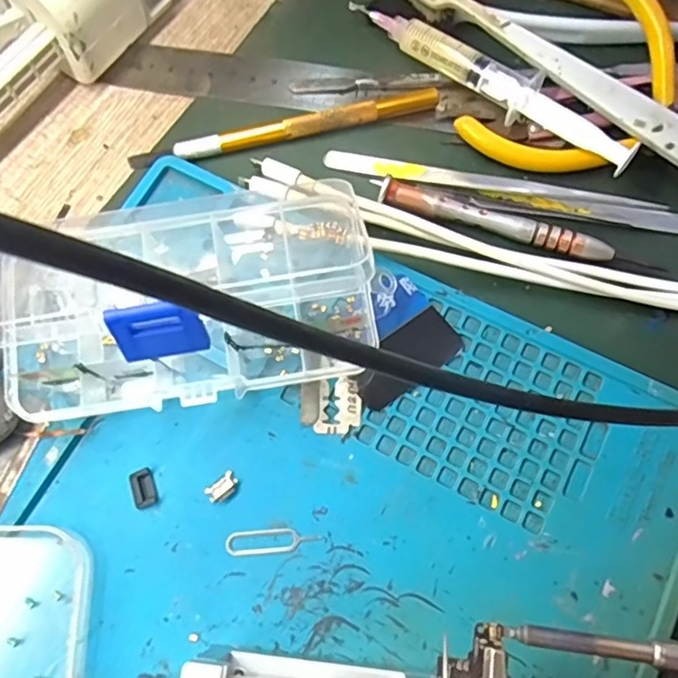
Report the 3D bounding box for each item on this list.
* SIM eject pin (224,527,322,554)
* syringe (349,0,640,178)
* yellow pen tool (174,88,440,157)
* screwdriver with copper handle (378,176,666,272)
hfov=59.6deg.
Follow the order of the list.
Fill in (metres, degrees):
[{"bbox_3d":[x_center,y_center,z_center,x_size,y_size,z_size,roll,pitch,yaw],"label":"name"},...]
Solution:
[{"bbox_3d":[-0.023,0.069,0.203,0.032,0.004,0.008,-6,70,1],"label":"SIM eject pin"},{"bbox_3d":[0.061,-0.112,0.254,0.143,0.014,0.020,41,77,15],"label":"syringe"},{"bbox_3d":[-0.013,-0.092,0.255,0.113,0.009,0.008,-14,70,-2],"label":"yellow pen tool"},{"bbox_3d":[0.070,-0.047,0.234,0.108,0.007,0.014,16,72,8],"label":"screwdriver with copper handle"}]

